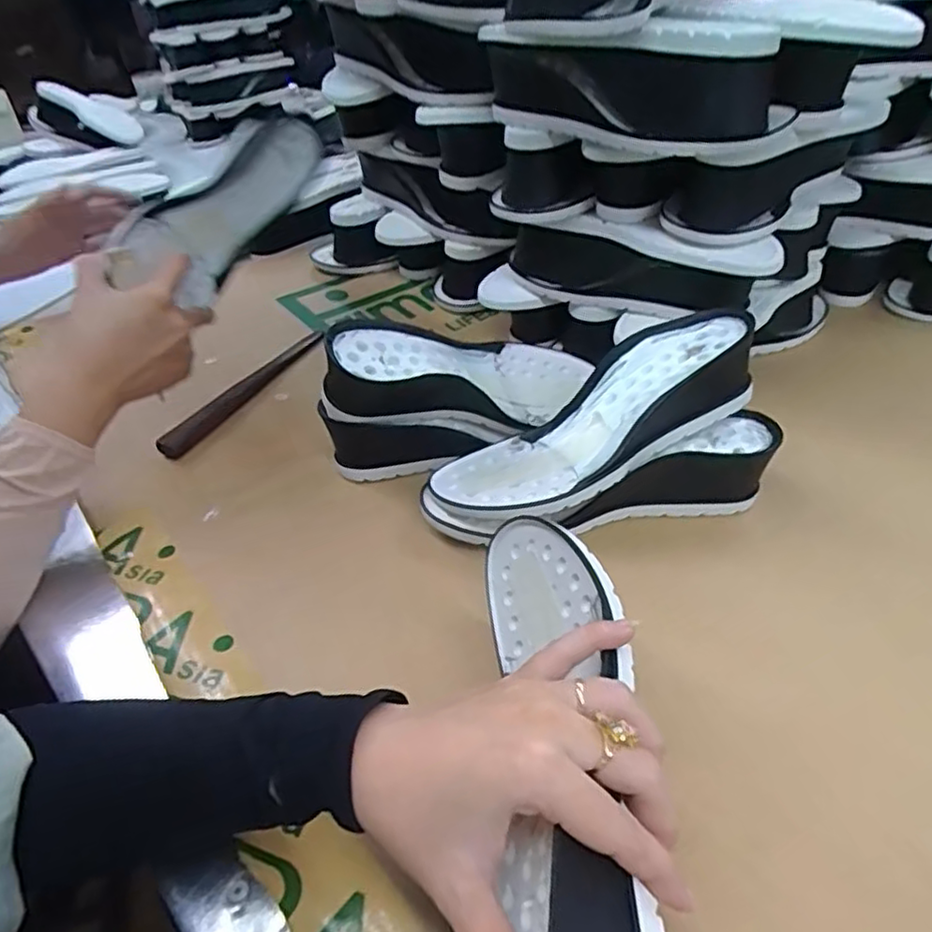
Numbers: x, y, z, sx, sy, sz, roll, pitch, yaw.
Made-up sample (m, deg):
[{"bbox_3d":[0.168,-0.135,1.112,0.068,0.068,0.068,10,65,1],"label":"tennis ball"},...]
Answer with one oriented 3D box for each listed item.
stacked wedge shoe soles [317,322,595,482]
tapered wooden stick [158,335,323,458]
[{"bbox_3d":[0.003,-0.070,0.518,0.231,0.109,0.084,-18,40,-16],"label":"stacked wedge shoe soles"},{"bbox_3d":[-0.204,-0.070,0.627,0.024,0.019,0.209,17,44,25],"label":"tapered wooden stick"}]

